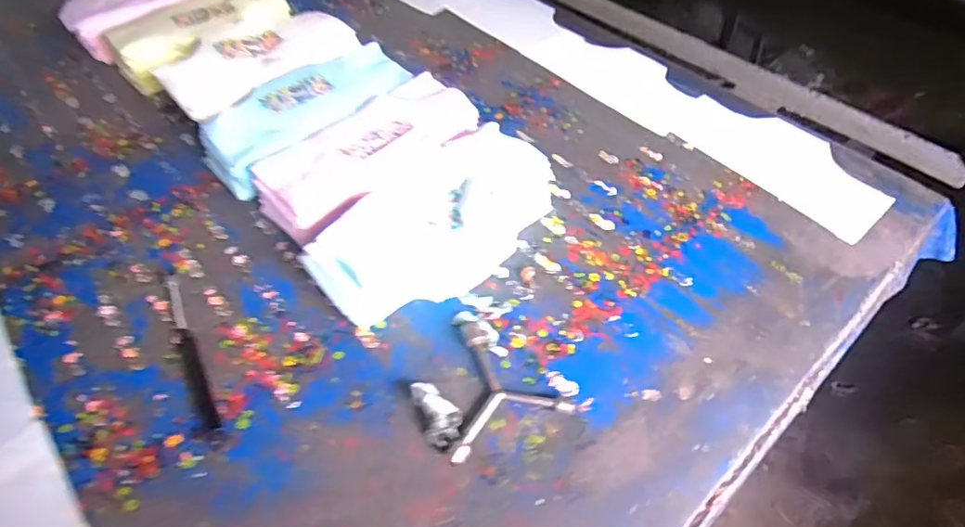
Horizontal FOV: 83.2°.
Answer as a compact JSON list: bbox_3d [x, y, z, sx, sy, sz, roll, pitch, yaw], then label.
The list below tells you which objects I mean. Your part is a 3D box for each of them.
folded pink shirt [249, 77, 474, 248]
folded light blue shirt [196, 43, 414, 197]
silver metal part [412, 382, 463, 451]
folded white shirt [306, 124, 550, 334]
[{"bbox_3d":[-0.140,-0.138,0.730,0.301,0.075,0.144,-39,61,-24],"label":"folded pink shirt"},{"bbox_3d":[-0.251,-0.214,0.792,0.311,0.075,0.144,-37,60,-23],"label":"folded light blue shirt"},{"bbox_3d":[-0.043,0.147,0.539,0.036,0.026,0.069,-20,55,-12],"label":"silver metal part"},{"bbox_3d":[-0.045,-0.049,0.656,0.309,0.081,0.149,-39,61,-24],"label":"folded white shirt"}]

